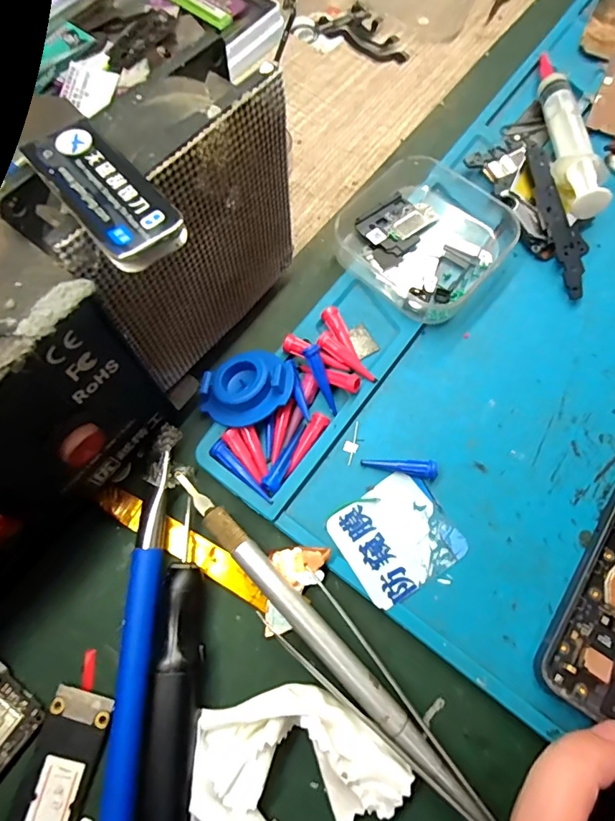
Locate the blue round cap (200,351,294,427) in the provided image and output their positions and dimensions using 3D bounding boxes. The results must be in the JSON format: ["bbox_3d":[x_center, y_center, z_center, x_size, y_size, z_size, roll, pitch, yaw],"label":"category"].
[{"bbox_3d":[-0.023,-0.008,0.177,0.035,0.012,0.027,-21,71,-6],"label":"blue round cap"}]

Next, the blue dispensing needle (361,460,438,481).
[{"bbox_3d":[0.034,0.022,0.173,0.028,0.005,0.006,2,70,2],"label":"blue dispensing needle"}]

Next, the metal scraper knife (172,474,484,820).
[{"bbox_3d":[0.002,0.072,0.151,0.010,0.011,0.132,-43,75,-13],"label":"metal scraper knife"}]

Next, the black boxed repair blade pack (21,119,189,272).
[{"bbox_3d":[-0.046,-0.049,0.107,0.018,0.006,0.046,-39,74,-12],"label":"black boxed repair blade pack"}]

